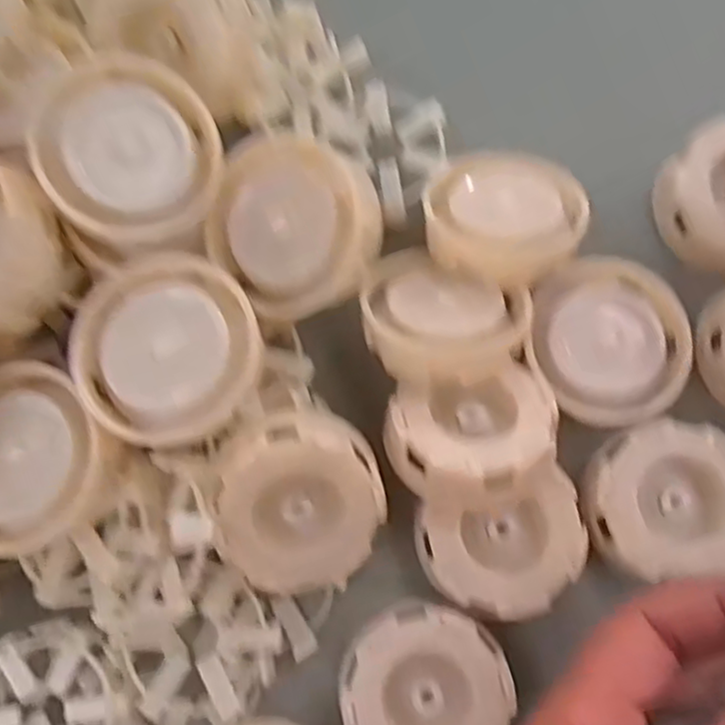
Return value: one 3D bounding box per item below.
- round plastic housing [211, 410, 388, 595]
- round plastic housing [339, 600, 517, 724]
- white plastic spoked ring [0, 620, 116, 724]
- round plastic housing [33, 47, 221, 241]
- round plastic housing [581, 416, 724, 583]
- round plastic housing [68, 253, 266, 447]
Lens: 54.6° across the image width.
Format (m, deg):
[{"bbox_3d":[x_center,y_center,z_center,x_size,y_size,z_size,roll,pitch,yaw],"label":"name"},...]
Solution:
[{"bbox_3d":[-0.024,0.050,0.251,0.061,0.019,0.061,-5,109,-14],"label":"round plastic housing"},{"bbox_3d":[0.023,0.121,0.256,0.059,0.018,0.062,0,77,1],"label":"round plastic housing"},{"bbox_3d":[-0.116,0.129,0.257,0.052,0.012,0.060,-20,77,-3],"label":"white plastic spoked ring"},{"bbox_3d":[-0.088,-0.077,0.258,0.063,0.035,0.063,-39,112,-22],"label":"round plastic housing"},{"bbox_3d":[0.118,0.052,0.270,0.059,0.019,0.056,-8,76,0],"label":"round plastic housing"},{"bbox_3d":[-0.069,-0.005,0.247,0.065,0.024,0.062,0,77,1],"label":"round plastic housing"}]

